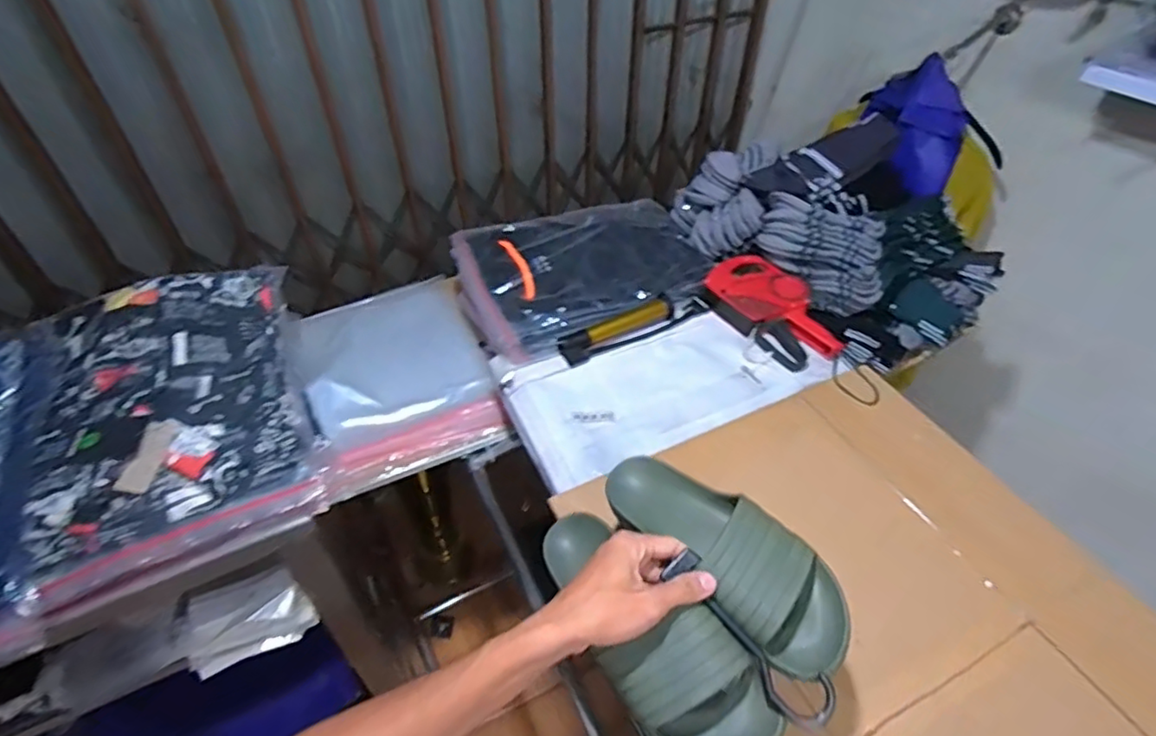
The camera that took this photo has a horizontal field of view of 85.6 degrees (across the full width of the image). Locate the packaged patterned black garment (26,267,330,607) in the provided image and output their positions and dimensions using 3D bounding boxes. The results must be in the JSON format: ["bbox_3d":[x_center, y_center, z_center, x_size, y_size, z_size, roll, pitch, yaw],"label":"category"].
[{"bbox_3d":[-0.453,0.023,0.696,0.257,0.056,0.408,-18,49,-17],"label":"packaged patterned black garment"}]

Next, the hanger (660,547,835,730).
[{"bbox_3d":[0.138,0.218,0.509,0.044,0.022,0.157,-33,69,-28],"label":"hanger"}]

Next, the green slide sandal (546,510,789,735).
[{"bbox_3d":[0.050,0.222,0.541,0.096,0.066,0.263,-28,45,-24],"label":"green slide sandal"}]

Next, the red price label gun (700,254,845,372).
[{"bbox_3d":[0.295,-0.096,0.958,0.118,0.041,0.220,-21,50,-19],"label":"red price label gun"}]

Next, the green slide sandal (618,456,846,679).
[{"bbox_3d":[0.129,0.154,0.569,0.098,0.065,0.255,-28,44,-25],"label":"green slide sandal"}]

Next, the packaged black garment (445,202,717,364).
[{"bbox_3d":[0.003,-0.180,1.059,0.402,0.051,0.320,-22,50,-20],"label":"packaged black garment"}]

